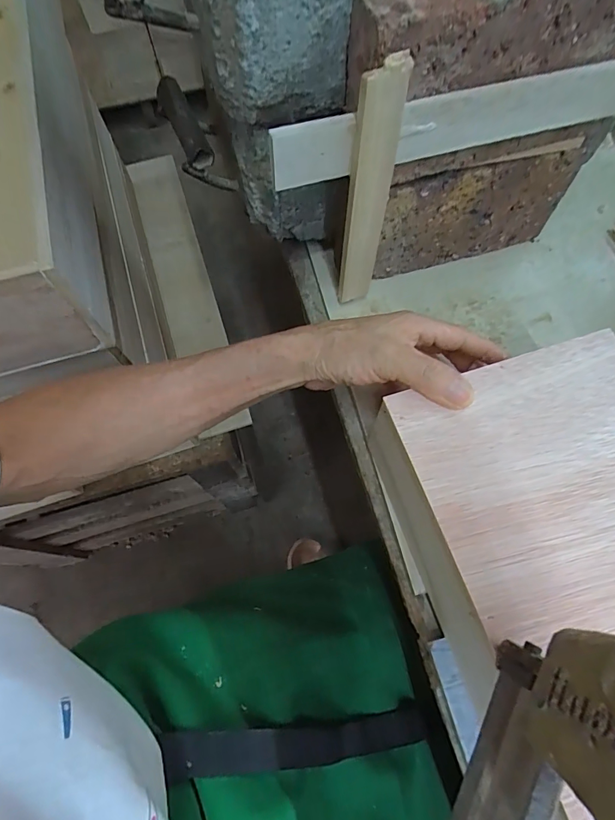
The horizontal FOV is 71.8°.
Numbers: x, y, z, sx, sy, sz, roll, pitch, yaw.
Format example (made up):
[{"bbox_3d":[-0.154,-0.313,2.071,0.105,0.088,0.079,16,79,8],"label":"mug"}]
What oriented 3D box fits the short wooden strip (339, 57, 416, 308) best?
[{"bbox_3d":[0.042,-0.143,0.308,0.029,0.188,0.019,7,67,4],"label":"short wooden strip"}]

